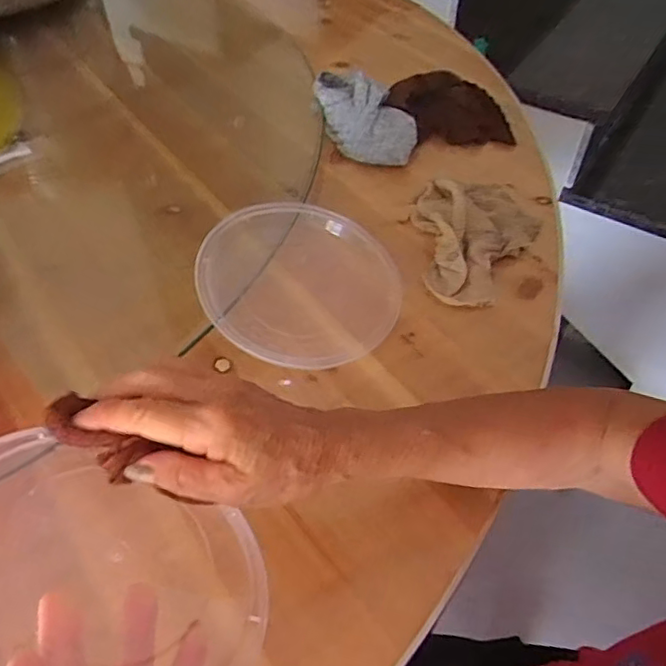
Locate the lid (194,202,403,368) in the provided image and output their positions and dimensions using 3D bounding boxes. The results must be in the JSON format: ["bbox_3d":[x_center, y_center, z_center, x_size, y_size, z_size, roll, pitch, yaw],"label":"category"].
[{"bbox_3d":[-0.027,-0.043,0.517,0.171,0.019,0.158,8,54,-12],"label":"lid"}]

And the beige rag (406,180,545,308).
[{"bbox_3d":[0.124,-0.101,0.564,0.113,0.032,0.159,26,55,20],"label":"beige rag"}]

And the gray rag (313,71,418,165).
[{"bbox_3d":[0.027,-0.250,0.671,0.070,0.055,0.166,-23,54,-17],"label":"gray rag"}]

